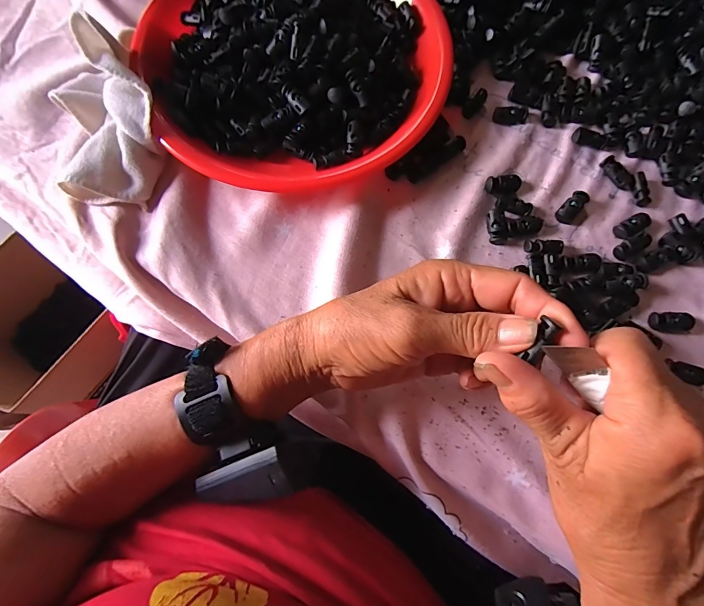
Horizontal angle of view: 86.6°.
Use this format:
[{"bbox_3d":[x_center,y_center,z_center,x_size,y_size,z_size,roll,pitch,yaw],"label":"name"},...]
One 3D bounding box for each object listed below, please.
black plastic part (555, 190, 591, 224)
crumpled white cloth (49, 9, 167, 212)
[{"bbox_3d":[0.178,-0.077,0.301,0.015,0.009,0.029,38,80,9],"label":"black plastic part"},{"bbox_3d":[-0.193,-0.142,0.287,0.084,0.054,0.125,-13,77,-3],"label":"crumpled white cloth"}]

